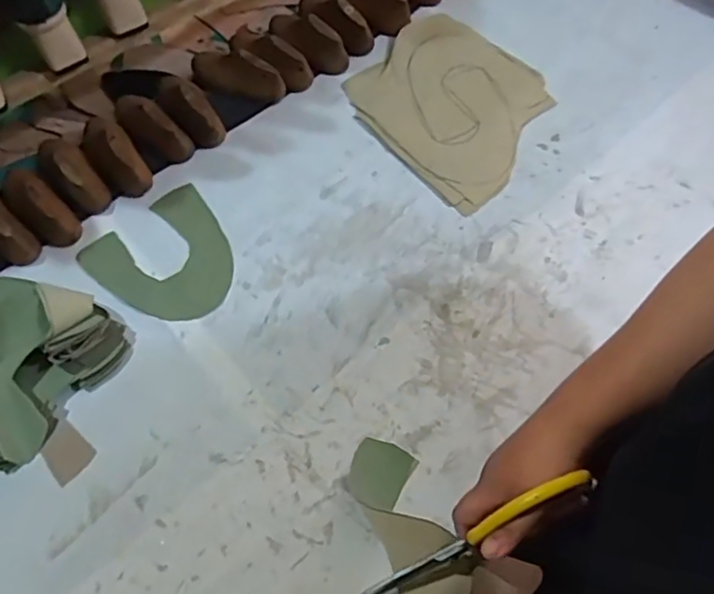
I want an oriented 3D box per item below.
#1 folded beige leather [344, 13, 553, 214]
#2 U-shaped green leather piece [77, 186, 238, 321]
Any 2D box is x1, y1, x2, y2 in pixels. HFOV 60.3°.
[{"bbox_3d":[0.115,-0.249,0.775,0.243,0.018,0.234,36,69,20],"label":"folded beige leather"},{"bbox_3d":[-0.214,-0.044,0.699,0.150,0.004,0.163,-40,67,-16],"label":"U-shaped green leather piece"}]

